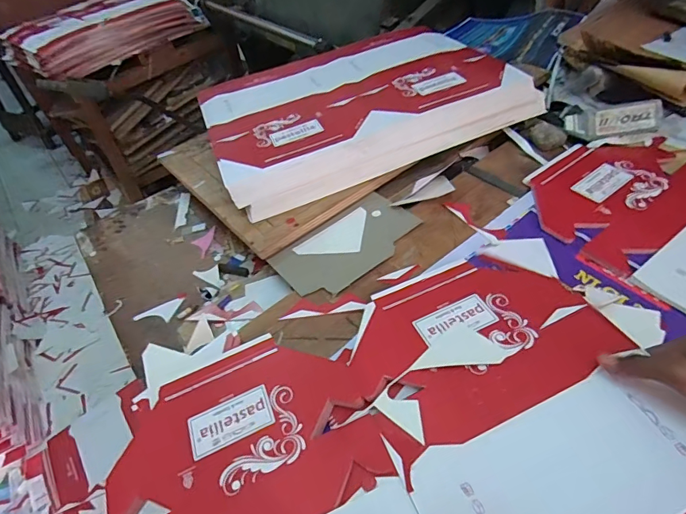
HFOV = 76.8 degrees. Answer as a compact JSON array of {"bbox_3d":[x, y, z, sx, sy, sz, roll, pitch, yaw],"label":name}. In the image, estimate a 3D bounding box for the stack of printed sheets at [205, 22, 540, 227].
[{"bbox_3d":[0.012,-0.298,0.845,0.548,0.092,0.445,-21,47,-12],"label":"stack of printed sheets"}]

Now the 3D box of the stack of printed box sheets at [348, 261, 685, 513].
[{"bbox_3d":[0.172,0.147,0.422,0.269,0.045,0.380,-22,45,-9],"label":"stack of printed box sheets"}]

